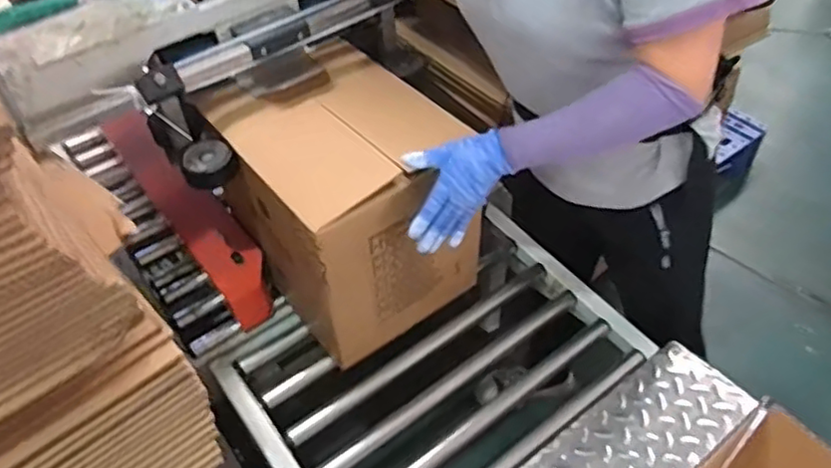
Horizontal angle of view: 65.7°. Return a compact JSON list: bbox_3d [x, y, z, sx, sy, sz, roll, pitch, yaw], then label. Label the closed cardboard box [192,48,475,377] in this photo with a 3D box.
[{"bbox_3d":[-0.106,-0.058,1.030,0.295,0.328,0.341,-28,52,-22],"label":"closed cardboard box"}]

